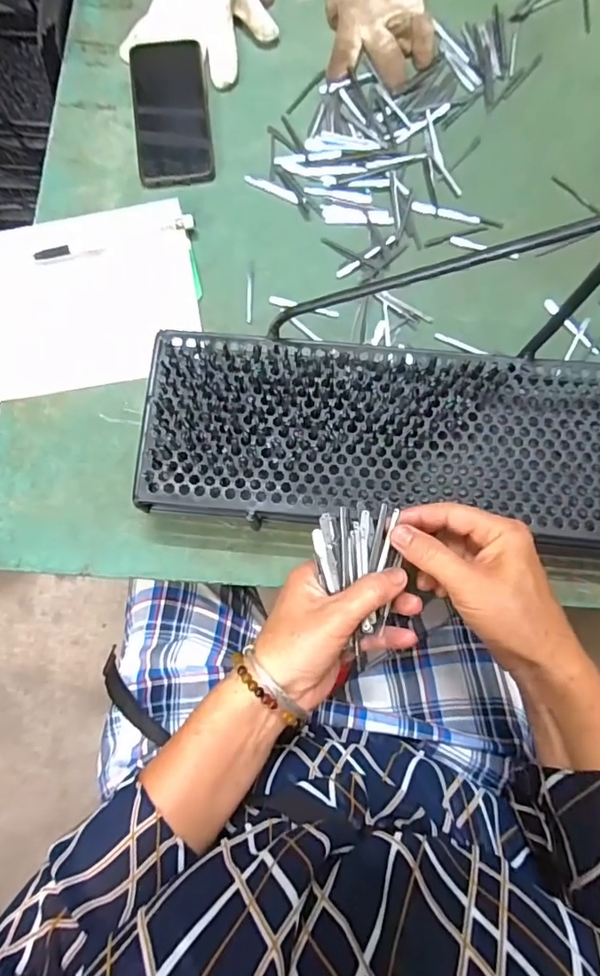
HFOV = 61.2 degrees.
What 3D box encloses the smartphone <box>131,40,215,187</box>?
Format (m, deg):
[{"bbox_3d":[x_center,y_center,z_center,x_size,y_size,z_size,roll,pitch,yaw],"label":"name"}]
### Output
[{"bbox_3d":[-0.133,-0.392,0.527,0.075,0.005,0.169,-7,79,-1],"label":"smartphone"}]

